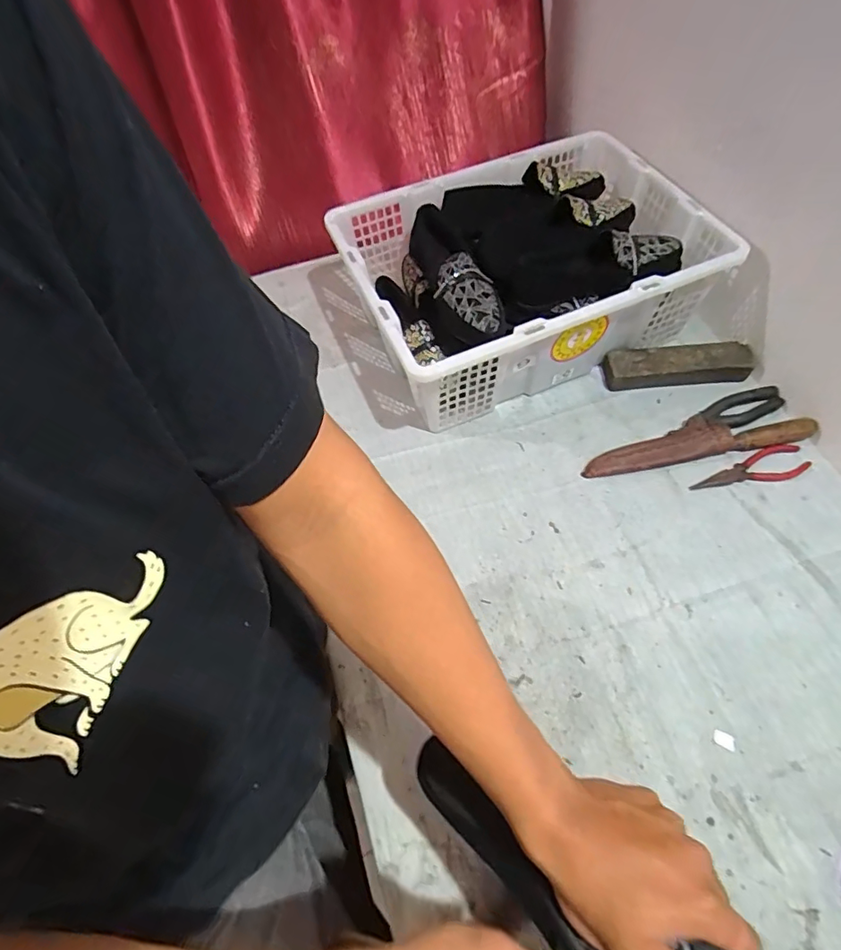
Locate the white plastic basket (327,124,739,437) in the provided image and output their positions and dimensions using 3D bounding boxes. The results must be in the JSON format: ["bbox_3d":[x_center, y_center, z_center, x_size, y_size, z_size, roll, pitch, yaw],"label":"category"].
[{"bbox_3d":[0.142,-0.286,0.769,0.459,0.185,0.350,-19,59,-8],"label":"white plastic basket"}]

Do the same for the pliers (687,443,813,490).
[{"bbox_3d":[0.426,-0.007,0.671,0.150,0.023,0.042,-11,59,-3],"label":"pliers"}]

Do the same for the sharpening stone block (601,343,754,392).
[{"bbox_3d":[0.370,-0.156,0.752,0.197,0.047,0.051,1,59,4],"label":"sharpening stone block"}]

